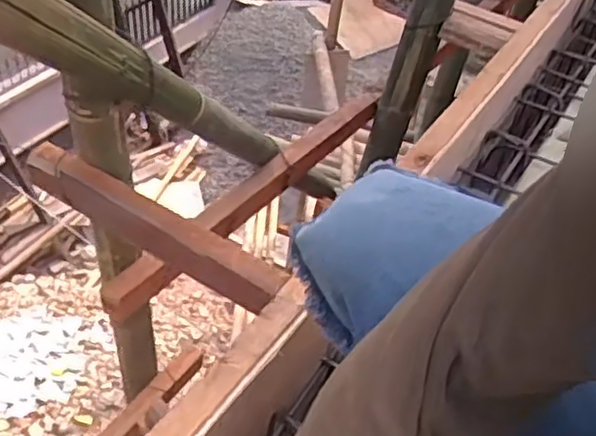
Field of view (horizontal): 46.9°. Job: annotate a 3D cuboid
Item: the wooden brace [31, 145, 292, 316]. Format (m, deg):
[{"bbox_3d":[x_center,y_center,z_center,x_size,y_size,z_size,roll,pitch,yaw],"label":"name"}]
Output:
[{"bbox_3d":[-0.183,0.008,0.848,0.393,0.076,0.035,27,47,21],"label":"wooden brace"}]

